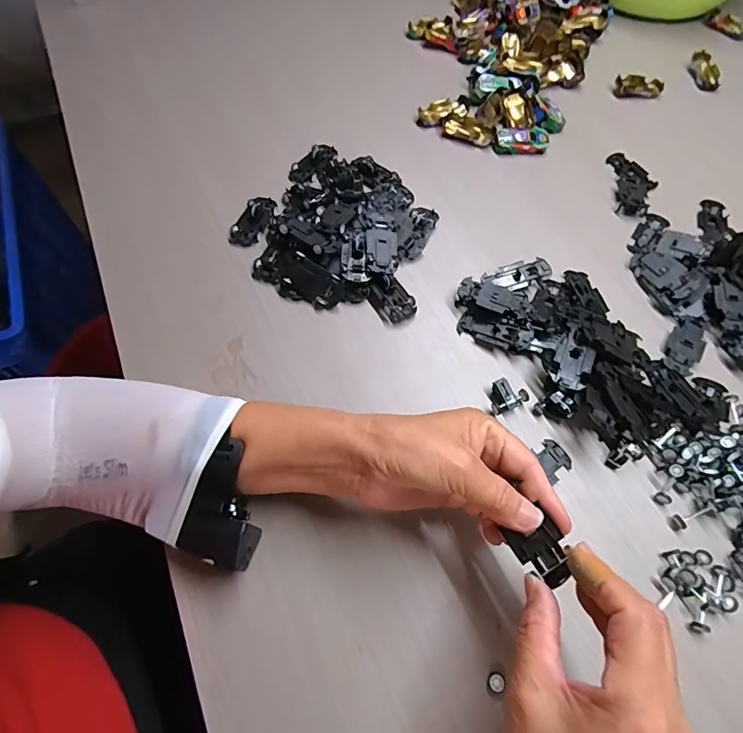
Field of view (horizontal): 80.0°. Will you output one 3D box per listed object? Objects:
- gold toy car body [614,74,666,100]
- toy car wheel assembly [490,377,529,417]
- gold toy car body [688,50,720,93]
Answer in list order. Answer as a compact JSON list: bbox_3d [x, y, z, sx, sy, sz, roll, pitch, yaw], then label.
[{"bbox_3d":[0.360,-0.377,0.597,0.064,0.014,0.037,4,63,1],"label":"gold toy car body"},{"bbox_3d":[0.112,0.024,0.369,0.034,0.014,0.025,-17,65,-10],"label":"toy car wheel assembly"},{"bbox_3d":[0.463,-0.413,0.616,0.027,0.017,0.070,0,63,-1],"label":"gold toy car body"}]

